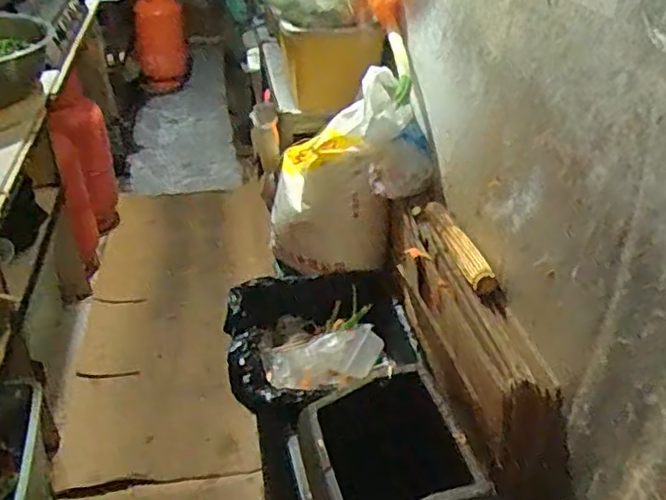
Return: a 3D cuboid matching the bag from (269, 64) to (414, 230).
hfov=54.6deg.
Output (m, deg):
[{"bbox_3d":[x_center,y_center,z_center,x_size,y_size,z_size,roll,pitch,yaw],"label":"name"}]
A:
[{"bbox_3d":[-0.011,-0.271,1.691,0.136,0.482,0.203,45,33,-15],"label":"bag"}]

